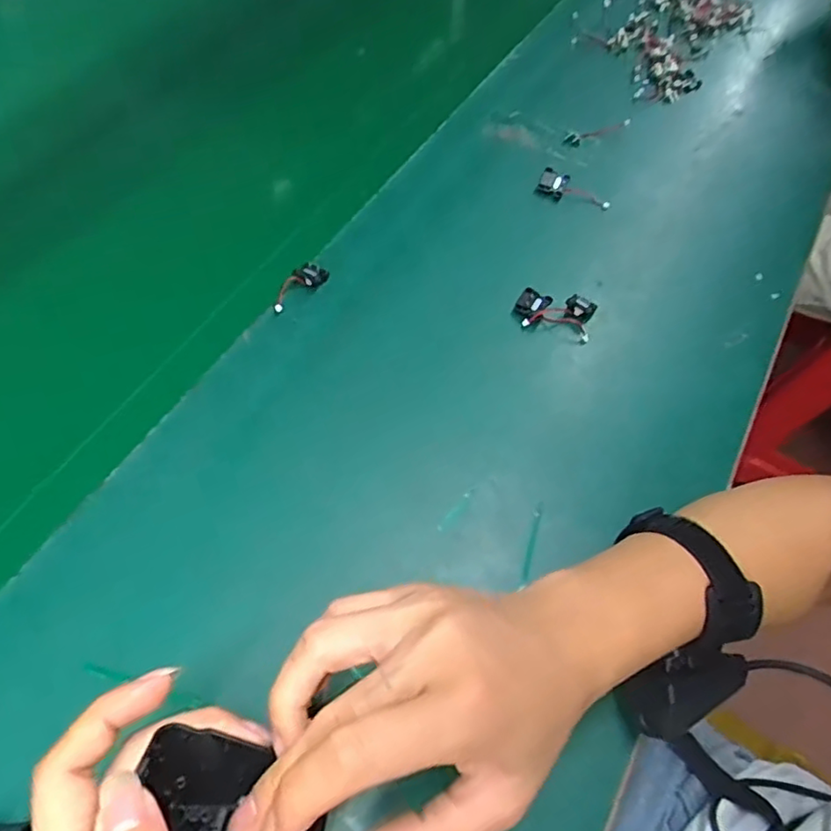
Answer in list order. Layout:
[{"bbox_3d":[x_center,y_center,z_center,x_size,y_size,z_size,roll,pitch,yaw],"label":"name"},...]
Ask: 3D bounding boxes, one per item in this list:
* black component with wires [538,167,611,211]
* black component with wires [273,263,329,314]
[{"bbox_3d":[0.145,-0.206,0.570,0.069,0.018,0.024,17,60,-14],"label":"black component with wires"},{"bbox_3d":[-0.092,-0.102,0.486,0.017,0.017,0.055,40,66,17],"label":"black component with wires"}]

